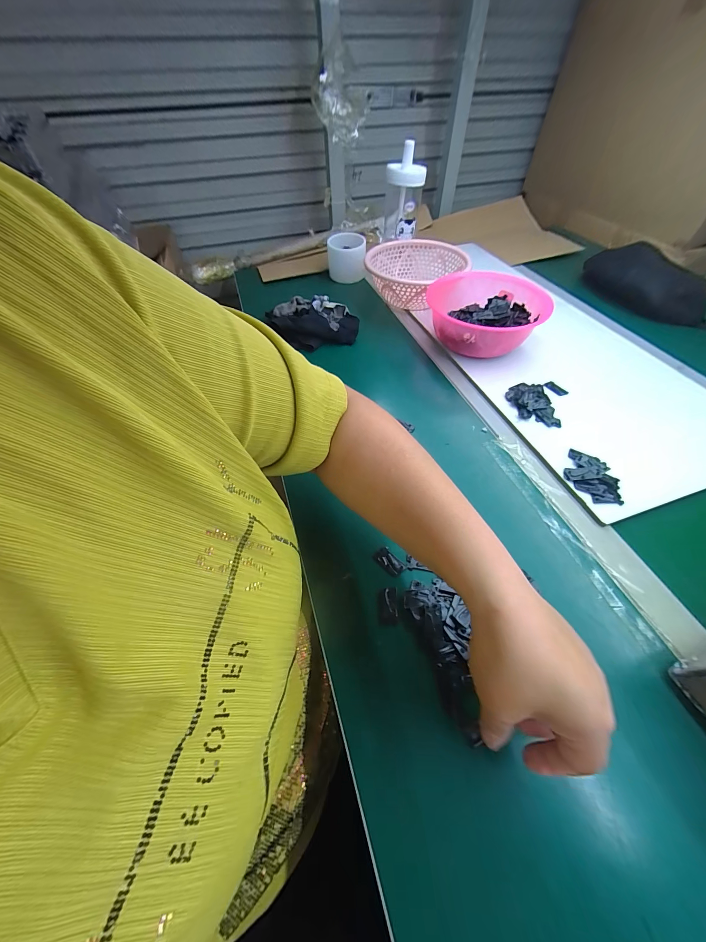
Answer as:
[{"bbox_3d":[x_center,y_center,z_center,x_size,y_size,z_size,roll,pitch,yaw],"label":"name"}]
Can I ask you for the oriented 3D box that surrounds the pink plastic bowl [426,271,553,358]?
[{"bbox_3d":[0.229,-0.260,0.546,0.179,0.084,0.181,2,53,2],"label":"pink plastic bowl"}]

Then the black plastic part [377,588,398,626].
[{"bbox_3d":[0.035,0.135,0.312,0.019,0.005,0.035,1,53,2],"label":"black plastic part"}]

